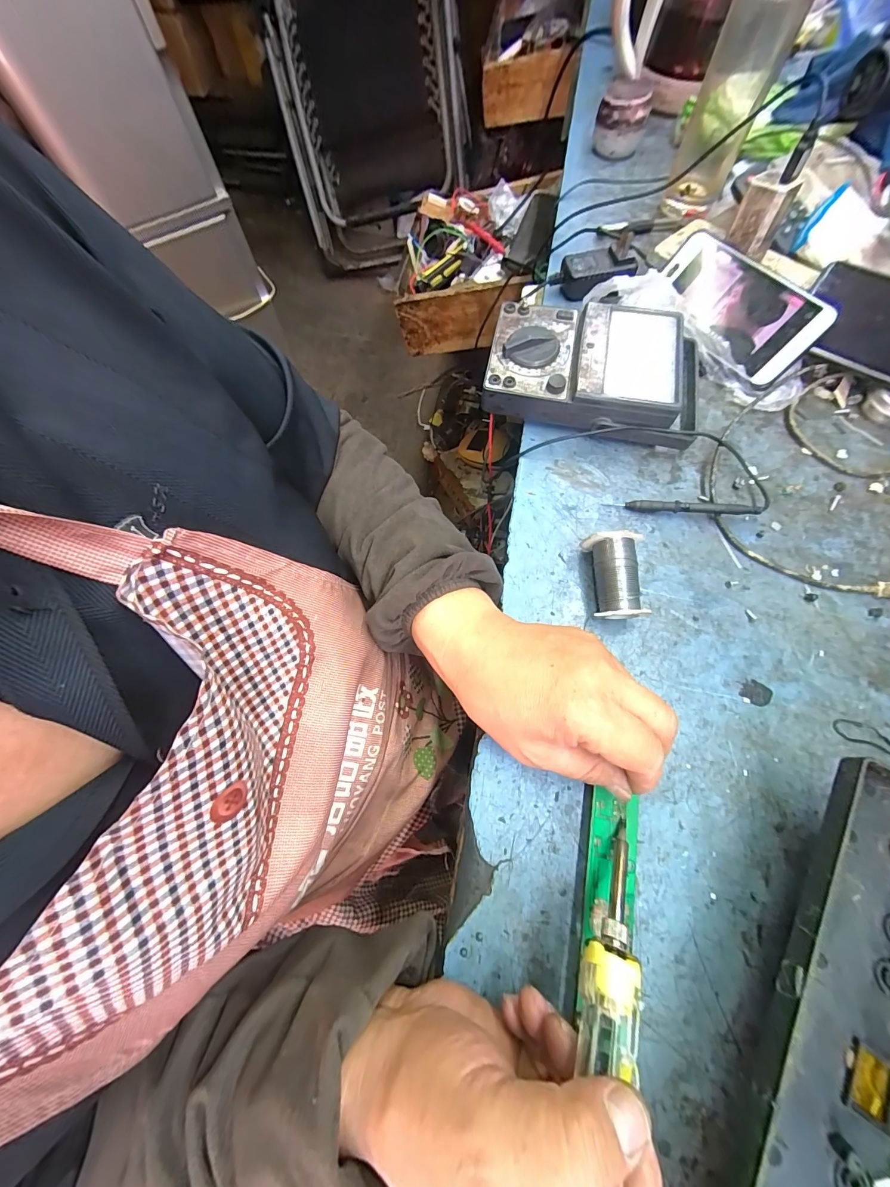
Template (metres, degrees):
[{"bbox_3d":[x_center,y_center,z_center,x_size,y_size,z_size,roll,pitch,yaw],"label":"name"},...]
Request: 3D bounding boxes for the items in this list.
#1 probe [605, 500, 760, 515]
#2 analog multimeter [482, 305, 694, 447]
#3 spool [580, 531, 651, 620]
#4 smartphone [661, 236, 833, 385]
[{"bbox_3d":[0.197,-0.072,0.326,0.116,0.018,0.008,6,70,4],"label":"probe"},{"bbox_3d":[0.139,-0.204,0.357,0.194,0.047,0.122,12,71,6],"label":"analog multimeter"},{"bbox_3d":[0.128,-0.012,0.295,0.037,0.039,0.061,-1,70,1],"label":"spool"},{"bbox_3d":[0.266,-0.266,0.360,0.070,0.009,0.150,-45,75,21],"label":"smartphone"}]

